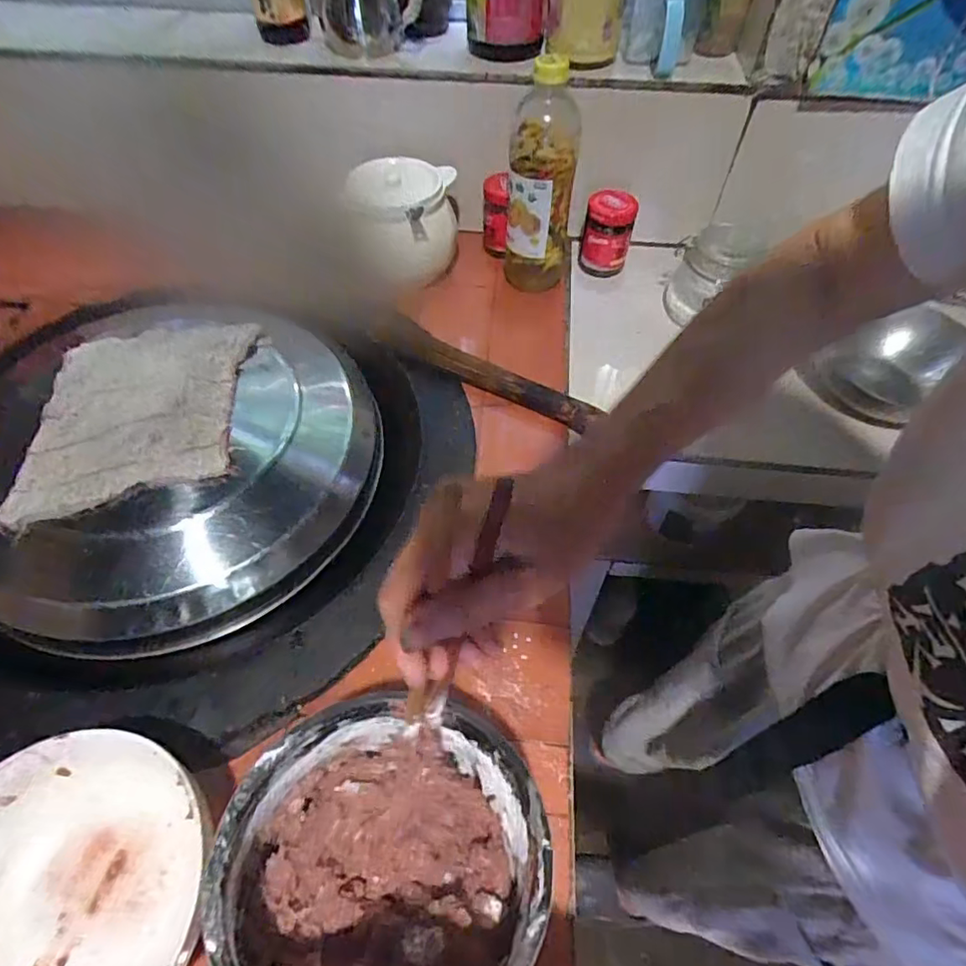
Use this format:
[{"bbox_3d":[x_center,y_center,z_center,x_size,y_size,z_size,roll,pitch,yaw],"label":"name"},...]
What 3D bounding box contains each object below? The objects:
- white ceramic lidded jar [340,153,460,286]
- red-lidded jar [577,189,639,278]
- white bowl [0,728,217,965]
[{"bbox_3d":[-0.103,-0.342,0.748,0.120,0.145,0.106,11,56,6],"label":"white ceramic lidded jar"},{"bbox_3d":[0.175,-0.350,0.775,0.065,0.096,0.064,0,56,-1],"label":"red-lidded jar"},{"bbox_3d":[-0.278,0.267,0.358,0.171,0.064,0.181,0,56,-1],"label":"white bowl"}]

